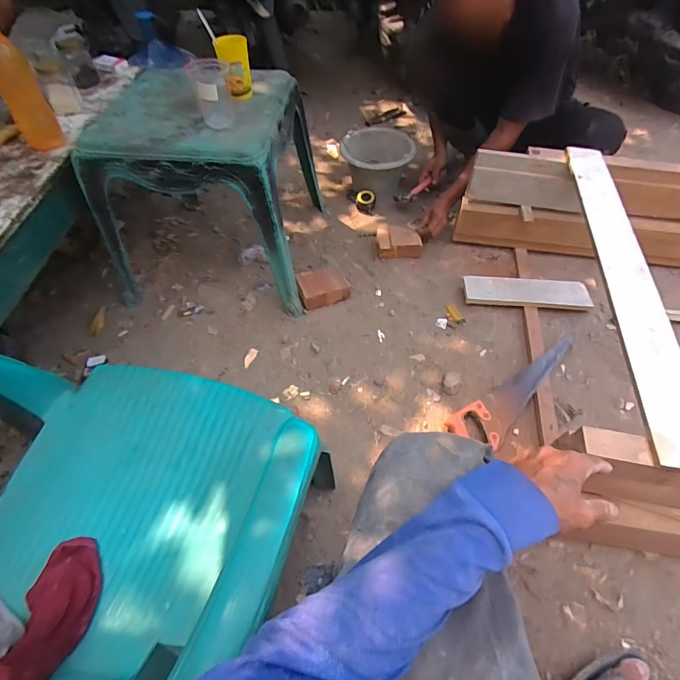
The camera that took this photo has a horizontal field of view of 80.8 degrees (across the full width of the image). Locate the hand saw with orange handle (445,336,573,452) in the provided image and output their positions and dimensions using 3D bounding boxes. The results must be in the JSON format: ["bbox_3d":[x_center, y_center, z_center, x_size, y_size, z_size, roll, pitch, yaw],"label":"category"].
[{"bbox_3d":[0.454,0.131,0.971,0.440,0.037,0.114,-27,58,-19],"label":"hand saw with orange handle"}]

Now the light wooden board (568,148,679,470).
[{"bbox_3d":[0.568,-0.152,0.798,0.090,0.022,0.846,8,53,6],"label":"light wooden board"}]

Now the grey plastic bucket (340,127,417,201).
[{"bbox_3d":[0.133,-0.628,1.416,0.244,0.150,0.212,8,53,6],"label":"grey plastic bucket"}]

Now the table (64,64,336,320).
[{"bbox_3d":[-0.343,-0.410,1.111,0.533,0.461,0.491,0,53,0],"label":"table"}]

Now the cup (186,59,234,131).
[{"bbox_3d":[-0.259,-0.509,0.830,0.083,0.113,0.078,0,53,0],"label":"cup"}]

